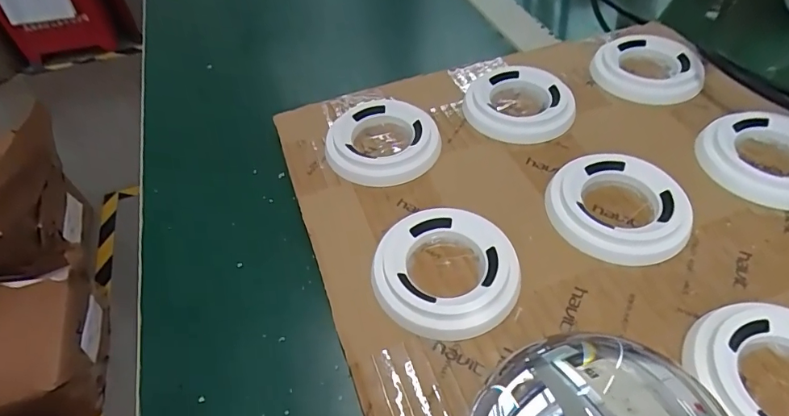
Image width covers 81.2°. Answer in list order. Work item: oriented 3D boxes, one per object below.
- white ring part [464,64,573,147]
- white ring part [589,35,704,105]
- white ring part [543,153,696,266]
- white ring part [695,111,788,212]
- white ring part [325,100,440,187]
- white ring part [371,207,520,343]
[{"bbox_3d":[0.085,-0.070,0.309,0.067,0.014,0.067,-20,52,-11],"label":"white ring part"},{"bbox_3d":[0.183,-0.100,0.330,0.070,0.012,0.070,-3,51,3],"label":"white ring part"},{"bbox_3d":[0.120,-0.001,0.248,0.069,0.013,0.065,2,51,7],"label":"white ring part"},{"bbox_3d":[0.216,-0.030,0.264,0.070,0.012,0.070,-3,51,3],"label":"white ring part"},{"bbox_3d":[-0.010,-0.043,0.289,0.068,0.014,0.066,-3,51,3],"label":"white ring part"},{"bbox_3d":[0.025,0.031,0.228,0.068,0.013,0.068,-3,51,3],"label":"white ring part"}]

